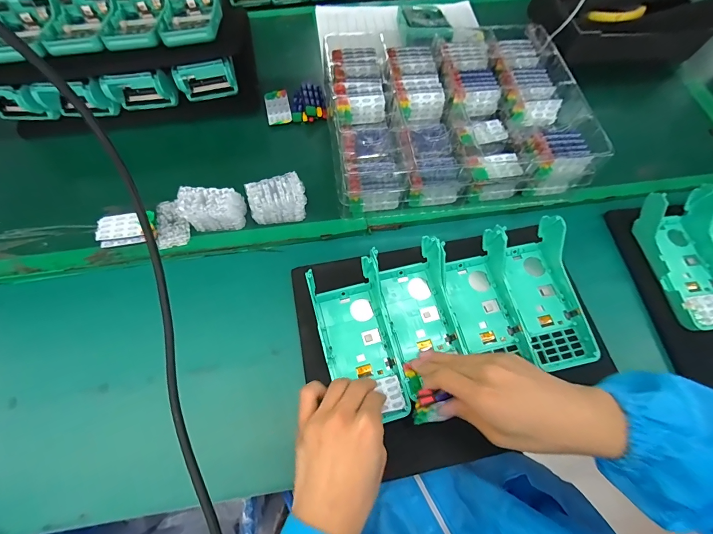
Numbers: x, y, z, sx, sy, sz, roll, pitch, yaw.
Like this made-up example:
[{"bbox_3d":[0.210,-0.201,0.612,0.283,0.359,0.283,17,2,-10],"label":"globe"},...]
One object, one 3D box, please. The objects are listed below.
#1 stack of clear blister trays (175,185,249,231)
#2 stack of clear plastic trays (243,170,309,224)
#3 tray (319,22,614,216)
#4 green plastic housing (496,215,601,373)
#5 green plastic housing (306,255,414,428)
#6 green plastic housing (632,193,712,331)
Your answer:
[{"bbox_3d":[-0.179,-0.070,0.422,0.069,0.039,0.043,-2,65,-3],"label":"stack of clear blister trays"},{"bbox_3d":[-0.100,-0.086,0.433,0.069,0.044,0.040,-10,65,-6],"label":"stack of clear plastic trays"},{"bbox_3d":[0.126,-0.230,0.493,0.346,0.080,0.296,-5,65,-4],"label":"tray"},{"bbox_3d":[0.223,0.030,0.393,0.083,0.052,0.165,-12,65,-7],"label":"green plastic housing"},{"bbox_3d":[0.002,0.081,0.376,0.077,0.029,0.169,-14,66,-8],"label":"green plastic housing"},{"bbox_3d":[0.420,-0.009,0.420,0.075,0.052,0.167,-5,65,-4],"label":"green plastic housing"}]

